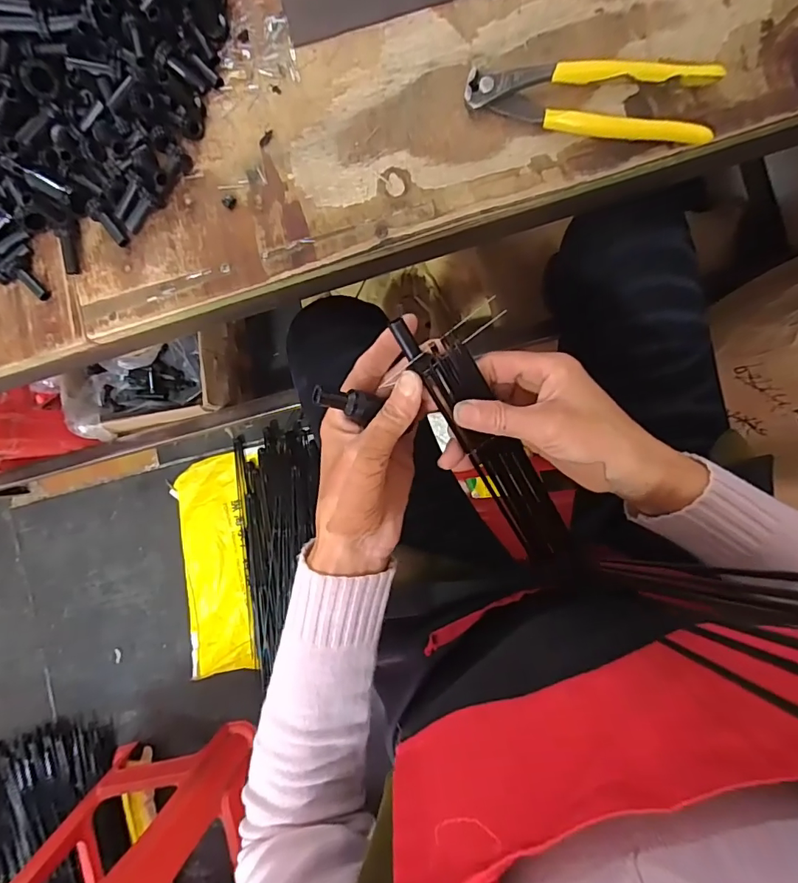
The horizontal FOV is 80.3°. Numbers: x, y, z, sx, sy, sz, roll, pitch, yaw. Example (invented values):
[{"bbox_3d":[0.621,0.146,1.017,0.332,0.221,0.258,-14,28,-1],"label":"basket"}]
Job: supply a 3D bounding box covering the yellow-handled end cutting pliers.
[{"bbox_3d":[0.129,-0.237,0.328,0.163,0.016,0.045,11,91,8],"label":"yellow-handled end cutting pliers"}]

